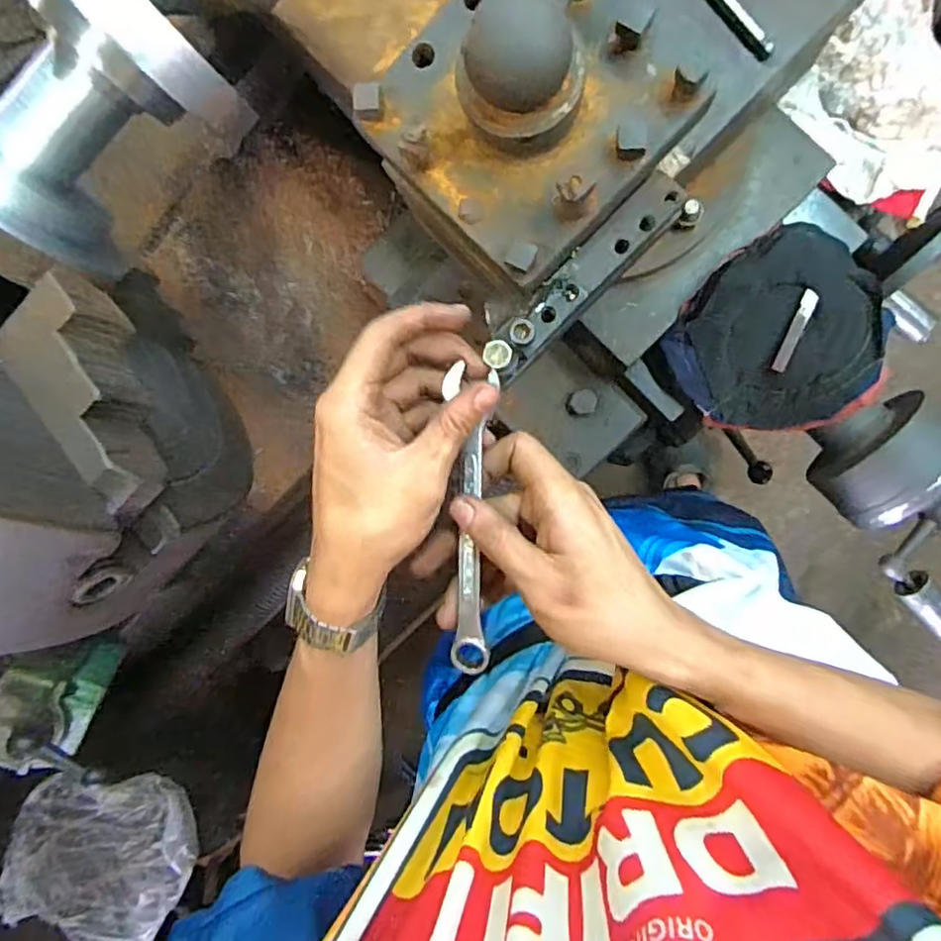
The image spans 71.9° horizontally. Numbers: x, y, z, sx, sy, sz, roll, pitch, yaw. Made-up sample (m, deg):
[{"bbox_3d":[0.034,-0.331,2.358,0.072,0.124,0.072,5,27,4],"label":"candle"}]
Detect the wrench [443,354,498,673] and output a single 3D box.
[{"bbox_3d":[0.001,0.028,0.335,0.025,0.006,0.157,1,96,9],"label":"wrench"}]

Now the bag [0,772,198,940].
[{"bbox_3d":[-0.422,0.439,0.738,0.207,0.038,0.208,23,96,7],"label":"bag"}]

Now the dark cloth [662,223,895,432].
[{"bbox_3d":[0.248,-0.101,0.510,0.160,0.053,0.152,-44,86,8],"label":"dark cloth"}]

